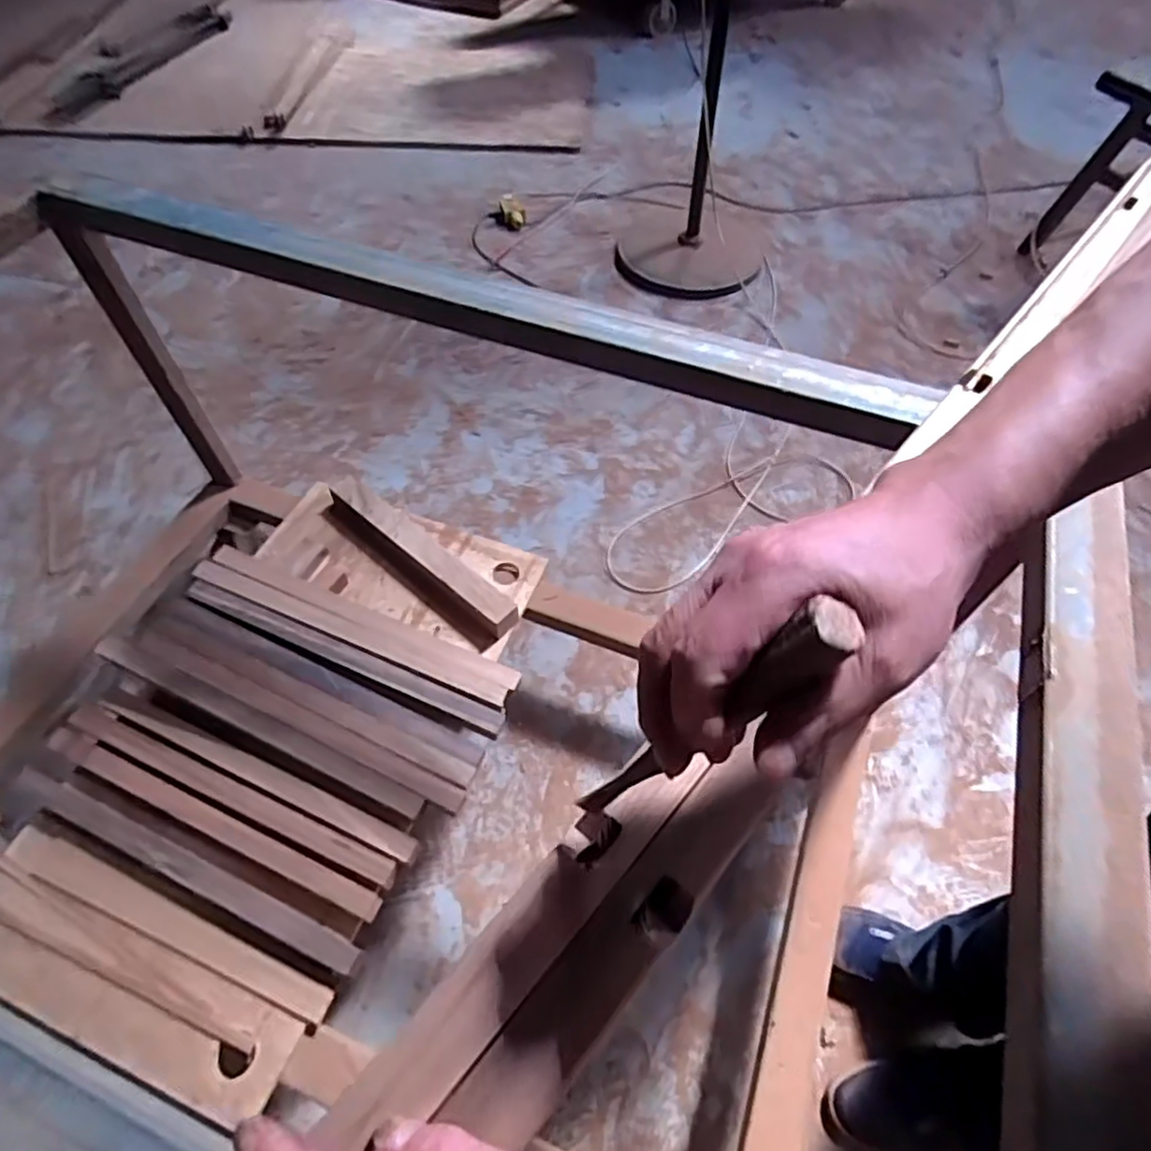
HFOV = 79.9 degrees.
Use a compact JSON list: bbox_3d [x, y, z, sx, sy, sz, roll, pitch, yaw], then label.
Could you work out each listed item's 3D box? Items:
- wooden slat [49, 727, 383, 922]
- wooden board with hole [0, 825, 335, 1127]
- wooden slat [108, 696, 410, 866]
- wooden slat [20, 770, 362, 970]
[{"bbox_3d":[-0.459,0.305,0.860,0.485,0.015,0.032,22,59,11],"label":"wooden slat"},{"bbox_3d":[-0.517,0.450,0.793,0.441,0.020,0.146,21,59,11],"label":"wooden board with hole"},{"bbox_3d":[-0.413,0.255,0.889,0.470,0.014,0.030,22,59,11],"label":"wooden slat"},{"bbox_3d":[-0.479,0.354,0.839,0.495,0.027,0.041,21,59,11],"label":"wooden slat"}]

